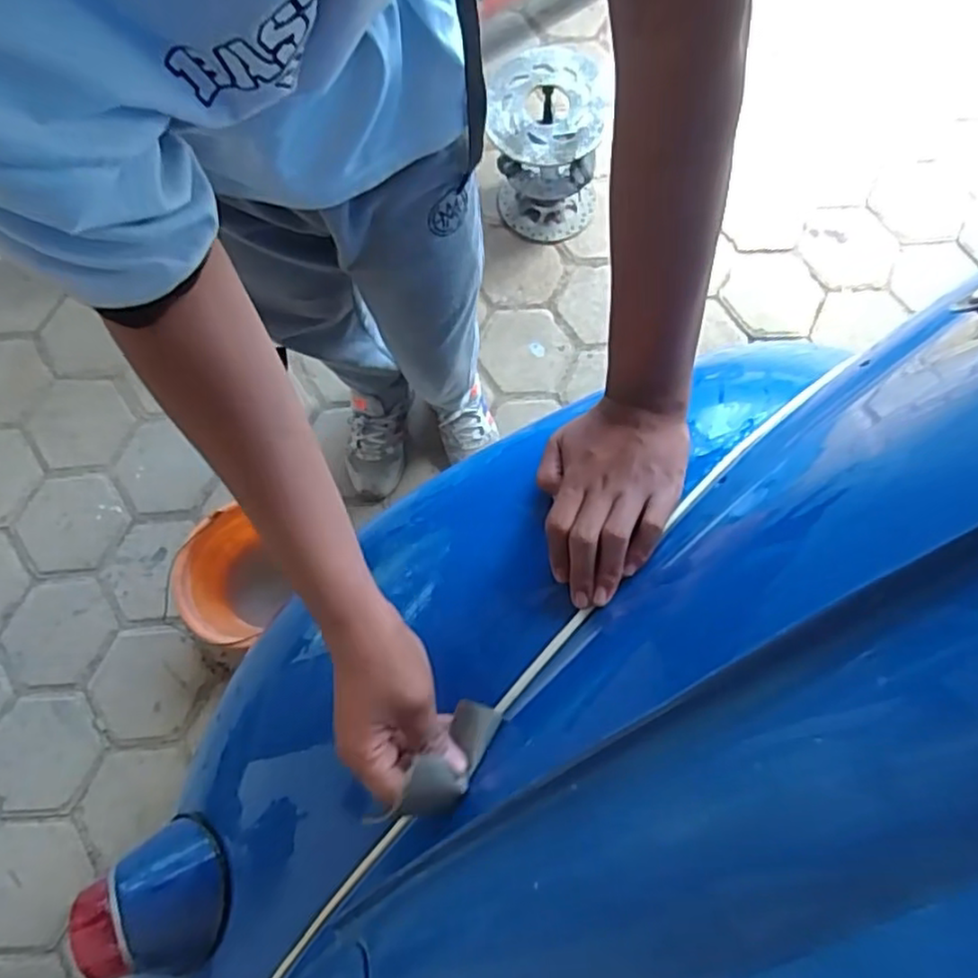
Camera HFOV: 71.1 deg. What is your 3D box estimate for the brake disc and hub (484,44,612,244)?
[{"bbox_3d":[0.112,-0.664,1.361,0.219,0.281,0.220,3,74,-1],"label":"brake disc and hub"}]

